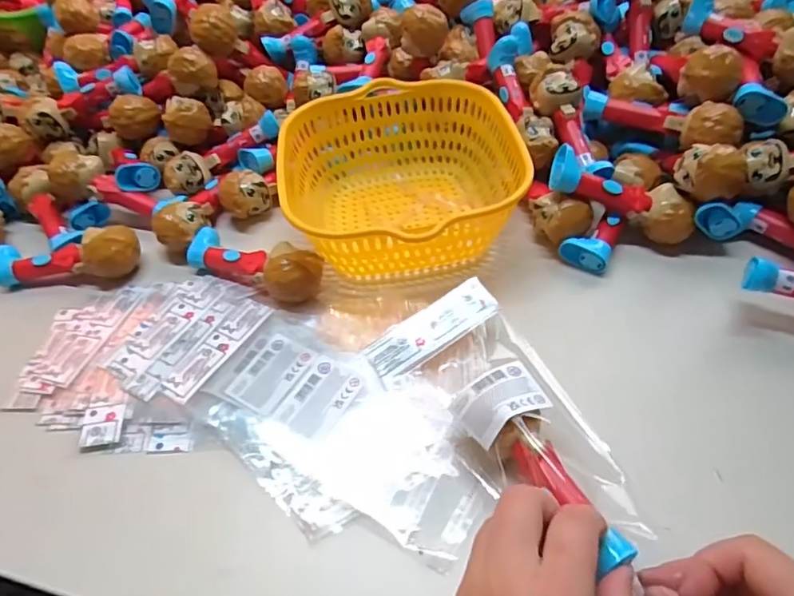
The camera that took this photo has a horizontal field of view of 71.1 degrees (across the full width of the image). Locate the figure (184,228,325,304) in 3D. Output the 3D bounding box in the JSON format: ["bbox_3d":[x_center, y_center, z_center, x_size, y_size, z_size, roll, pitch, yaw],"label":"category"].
[{"bbox_3d":[-0.120,-0.033,0.458,0.125,0.038,0.041,17,53,20],"label":"figure"}]

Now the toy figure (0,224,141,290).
[{"bbox_3d":[-0.288,-0.036,0.481,0.121,0.038,0.043,-6,49,1],"label":"toy figure"}]

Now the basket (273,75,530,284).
[{"bbox_3d":[0.004,-0.100,0.481,0.186,0.081,0.199,-7,49,0],"label":"basket"}]

